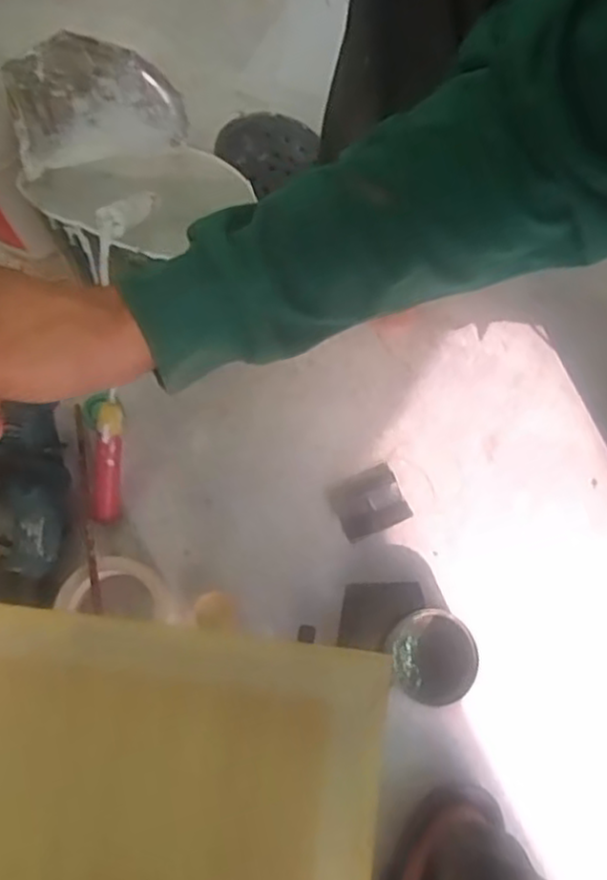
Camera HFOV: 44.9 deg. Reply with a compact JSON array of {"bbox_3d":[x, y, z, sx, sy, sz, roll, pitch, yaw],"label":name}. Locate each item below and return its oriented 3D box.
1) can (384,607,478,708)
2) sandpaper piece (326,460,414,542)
[{"bbox_3d":[0.119,0.203,0.692,0.077,0.051,0.082,0,75,-1],"label":"can"},{"bbox_3d":[0.067,0.064,0.757,0.071,0.004,0.063,-22,76,-7],"label":"sandpaper piece"}]

